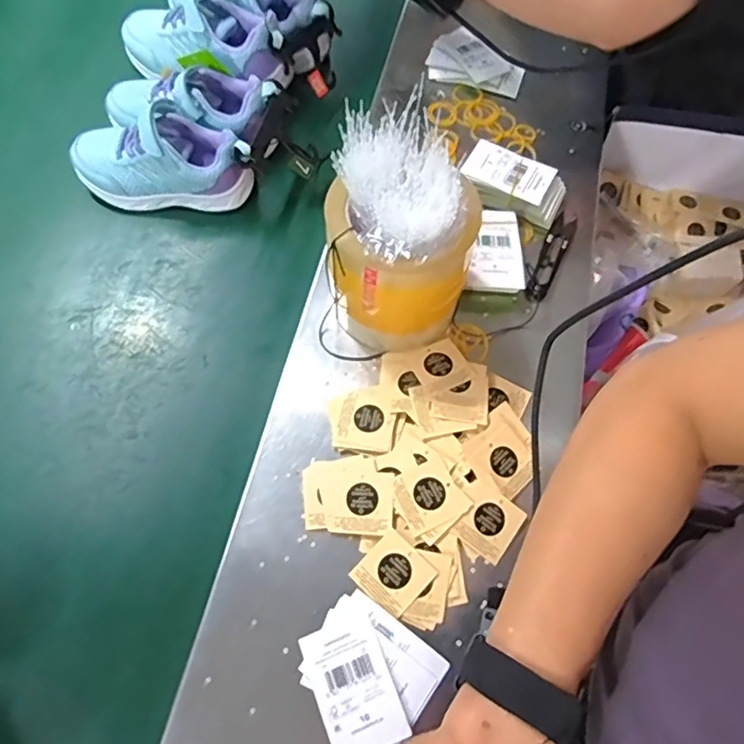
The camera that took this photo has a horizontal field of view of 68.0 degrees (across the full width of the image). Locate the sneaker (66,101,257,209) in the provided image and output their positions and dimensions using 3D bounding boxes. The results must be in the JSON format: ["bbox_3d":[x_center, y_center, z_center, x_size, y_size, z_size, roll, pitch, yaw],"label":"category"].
[{"bbox_3d":[-0.193,-0.198,0.513,0.156,0.070,0.066,3,65,-6],"label":"sneaker"}]

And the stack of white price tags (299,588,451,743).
[{"bbox_3d":[-0.006,0.197,0.356,0.083,0.006,0.081,37,66,10],"label":"stack of white price tags"}]

